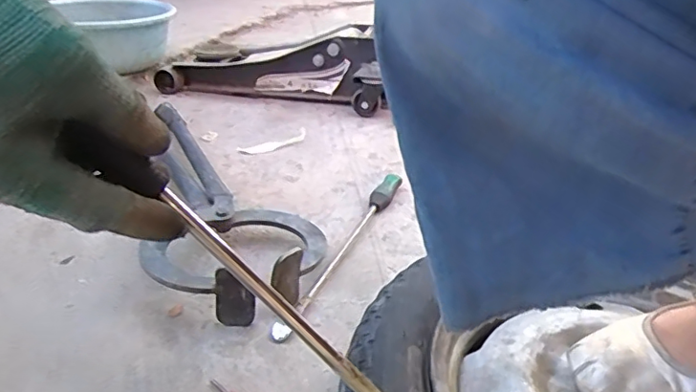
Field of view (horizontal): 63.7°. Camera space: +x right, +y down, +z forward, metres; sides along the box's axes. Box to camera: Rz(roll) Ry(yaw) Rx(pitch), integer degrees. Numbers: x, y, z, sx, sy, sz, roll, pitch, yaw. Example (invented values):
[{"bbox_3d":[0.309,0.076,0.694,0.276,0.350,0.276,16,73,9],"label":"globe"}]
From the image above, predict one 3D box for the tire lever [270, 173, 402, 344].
[{"bbox_3d":[-0.002,0.059,0.736,0.025,0.023,0.392,12,30,20],"label":"tire lever"}]

